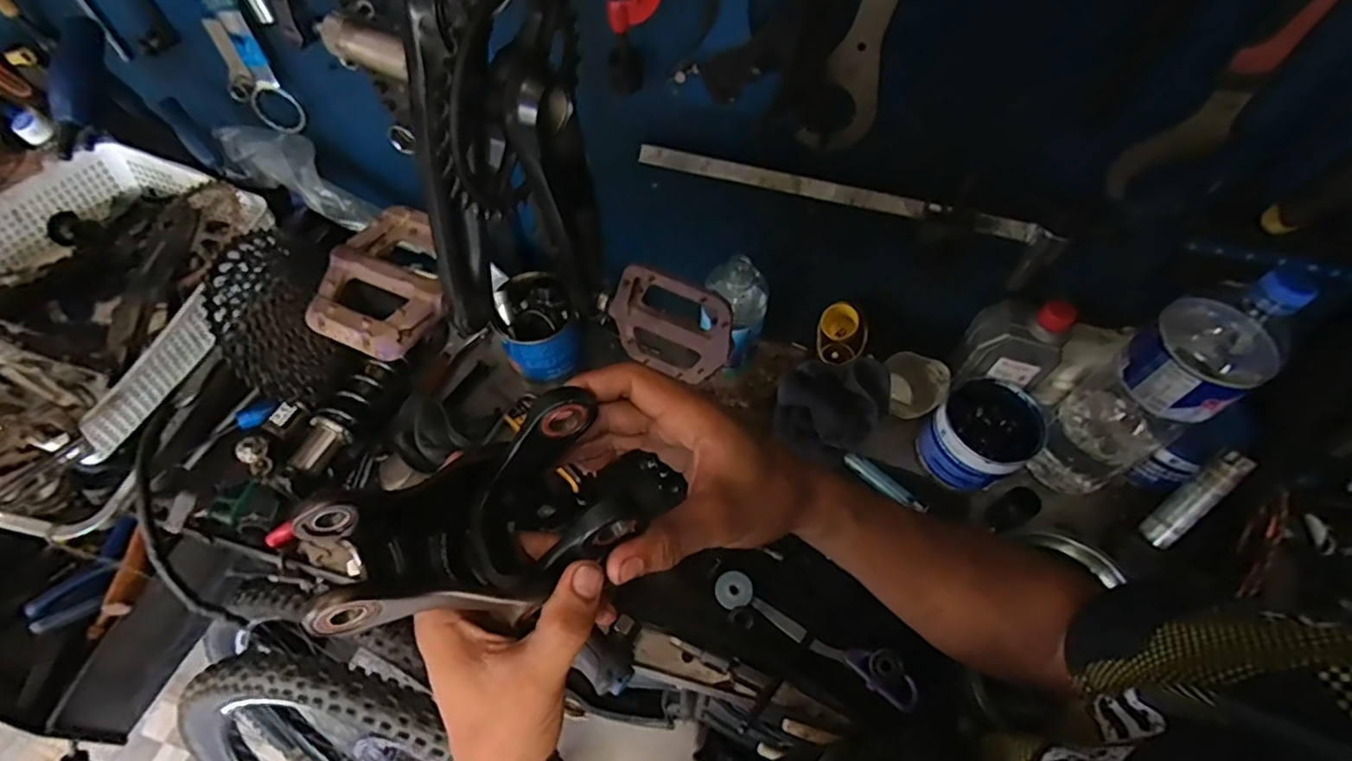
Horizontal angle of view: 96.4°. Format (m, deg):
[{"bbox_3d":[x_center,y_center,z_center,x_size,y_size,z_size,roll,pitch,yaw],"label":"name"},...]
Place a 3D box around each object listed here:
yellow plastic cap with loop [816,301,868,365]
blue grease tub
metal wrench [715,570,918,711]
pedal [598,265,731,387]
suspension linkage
[{"bbox_3d":[0.187,-0.047,0.688,0.057,0.043,0.078,18,58,12],"label":"yellow plastic cap with loop"},{"bbox_3d":[0.332,0.060,0.660,0.103,0.074,0.097,0,57,0],"label":"blue grease tub"},{"bbox_3d":[0.133,0.244,0.583,0.200,0.015,0.040,26,58,15],"label":"metal wrench"},{"bbox_3d":[-0.010,-0.043,0.463,0.106,0.095,0.016,21,59,13],"label":"pedal"},{"bbox_3d":[-0.094,0.072,0.293,0.132,0.065,0.084,-22,59,-16],"label":"suspension linkage"}]

